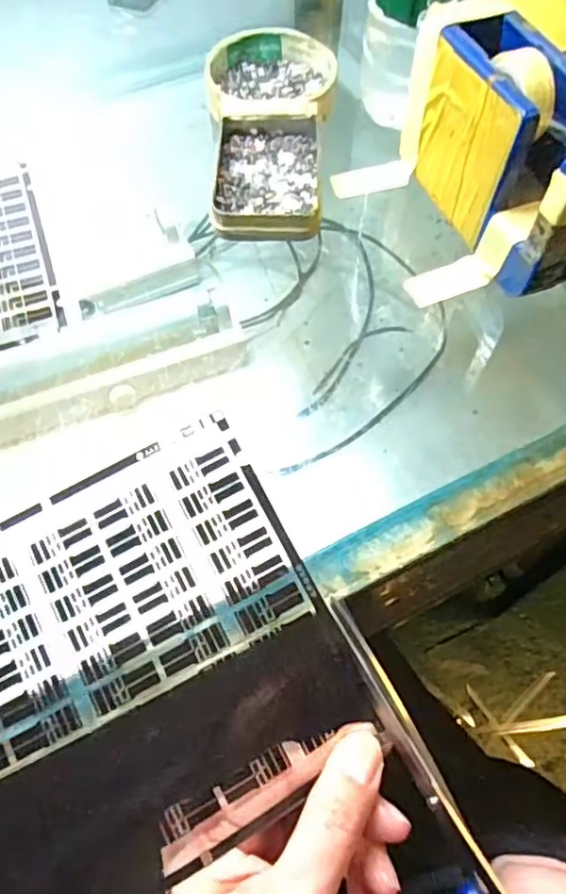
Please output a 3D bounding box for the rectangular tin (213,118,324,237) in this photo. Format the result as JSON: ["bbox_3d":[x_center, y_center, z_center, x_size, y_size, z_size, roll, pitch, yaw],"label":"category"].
[{"bbox_3d":[-0.009,-0.158,0.352,0.059,0.016,0.094,1,61,1],"label":"rectangular tin"}]

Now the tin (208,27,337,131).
[{"bbox_3d":[-0.007,-0.234,0.390,0.079,0.020,0.087,-2,61,0],"label":"tin"}]

